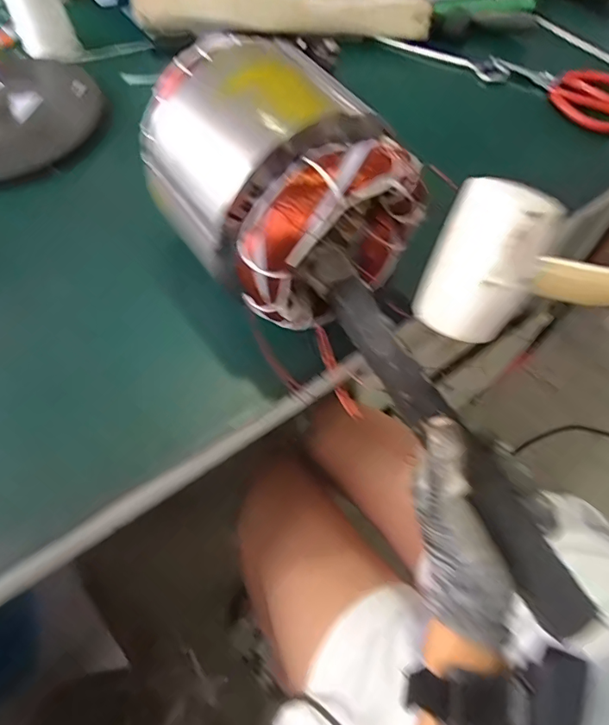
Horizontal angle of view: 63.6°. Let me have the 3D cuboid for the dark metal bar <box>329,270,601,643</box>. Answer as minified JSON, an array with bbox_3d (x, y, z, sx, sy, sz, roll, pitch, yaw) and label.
[{"bbox_3d":[0.097,0.054,0.318,0.032,0.016,0.261,-32,82,-16],"label":"dark metal bar"}]

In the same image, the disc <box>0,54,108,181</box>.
[{"bbox_3d":[-0.311,-0.254,0.500,0.191,0.020,0.190,0,61,0],"label":"disc"}]

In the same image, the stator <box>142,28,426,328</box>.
[{"bbox_3d":[-0.023,-0.126,0.334,0.137,0.110,0.169,-36,67,-18],"label":"stator"}]

